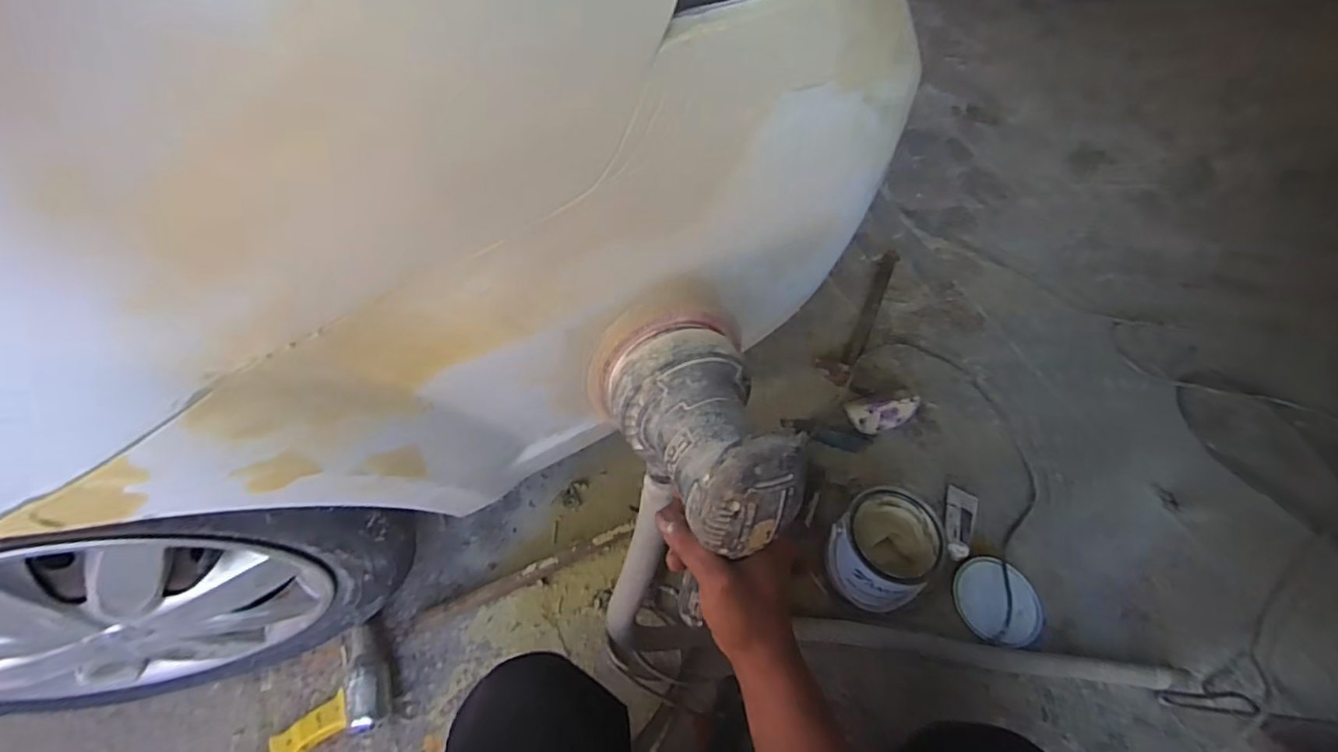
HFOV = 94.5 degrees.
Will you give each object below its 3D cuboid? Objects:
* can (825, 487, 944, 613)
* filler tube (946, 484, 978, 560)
[{"bbox_3d":[0.320,0.262,0.929,0.151,0.120,0.140,3,57,-5],"label":"can"},{"bbox_3d":[0.492,0.249,1.039,0.048,0.026,0.148,22,46,11],"label":"filler tube"}]

